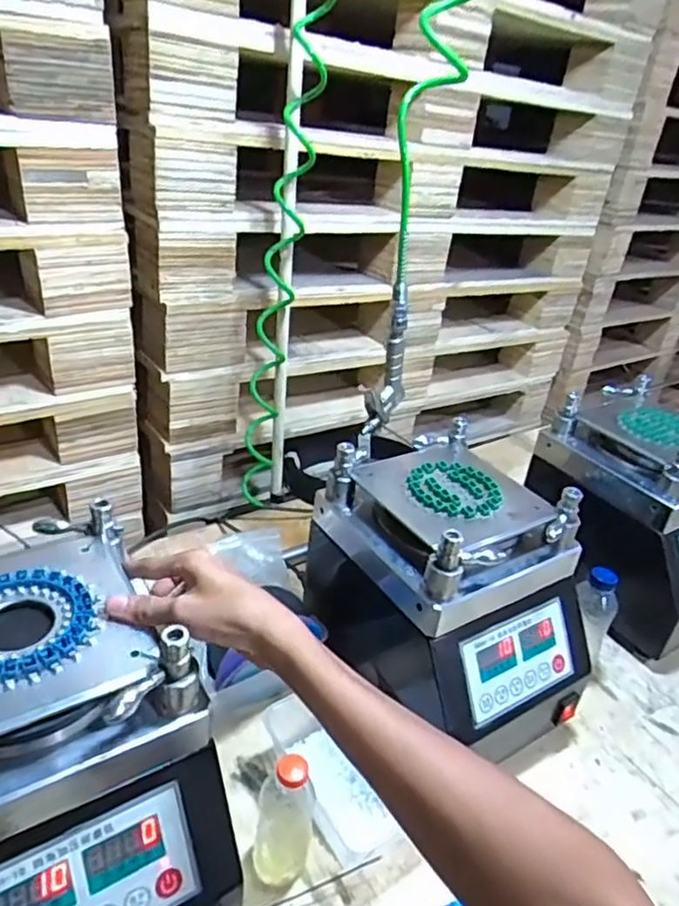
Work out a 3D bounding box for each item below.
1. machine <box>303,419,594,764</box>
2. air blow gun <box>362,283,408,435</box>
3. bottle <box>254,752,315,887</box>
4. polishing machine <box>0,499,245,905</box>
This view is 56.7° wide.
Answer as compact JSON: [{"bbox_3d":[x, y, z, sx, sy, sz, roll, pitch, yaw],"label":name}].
[{"bbox_3d":[0.124,0.164,0.732,0.220,0.270,0.285,-13,36,-30],"label":"machine"},{"bbox_3d":[0.058,-0.112,0.760,0.029,0.159,0.077,18,33,17],"label":"air blow gun"},{"bbox_3d":[-0.048,0.321,0.566,0.049,0.131,0.056,8,31,1],"label":"bottle"},{"bbox_3d":[-0.221,0.239,0.488,0.210,0.253,0.268,-11,36,-28],"label":"polishing machine"}]

